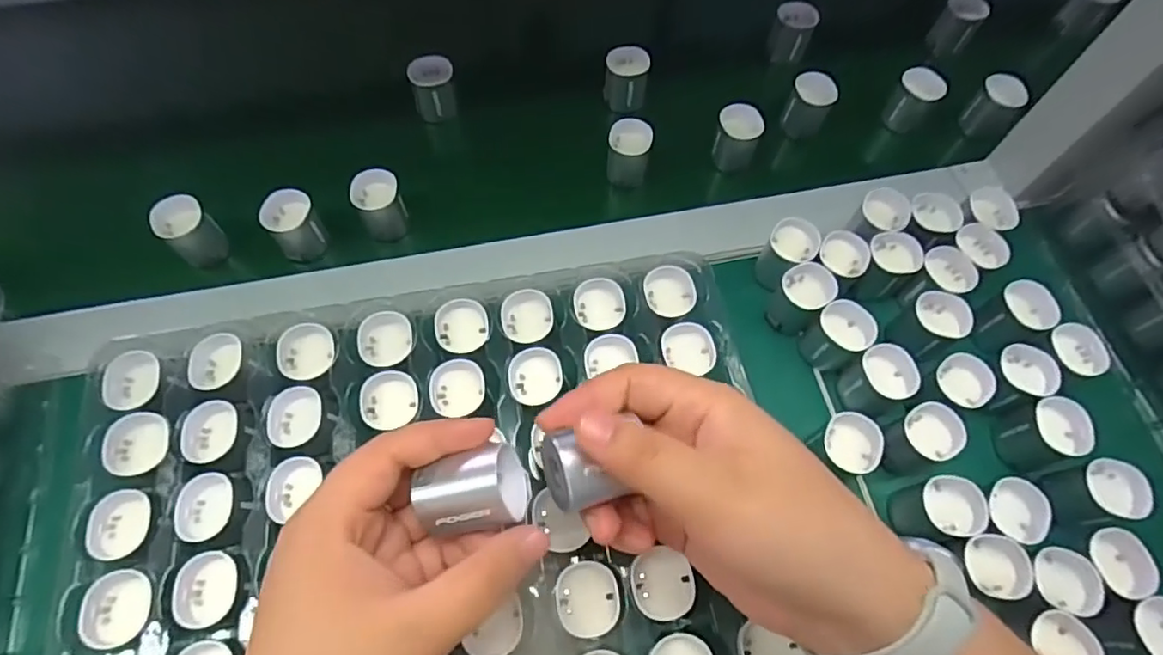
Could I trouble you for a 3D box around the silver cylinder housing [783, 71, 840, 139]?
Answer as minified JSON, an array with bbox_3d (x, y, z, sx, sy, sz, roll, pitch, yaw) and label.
[{"bbox_3d":[0.164,-0.160,0.433,0.030,0.035,0.028,1,65,-1],"label":"silver cylinder housing"}]

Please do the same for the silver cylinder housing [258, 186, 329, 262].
[{"bbox_3d":[-0.180,-0.064,0.378,0.031,0.033,0.030,1,65,-1],"label":"silver cylinder housing"}]

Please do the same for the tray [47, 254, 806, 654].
[{"bbox_3d":[-0.061,0.121,0.279,0.322,0.043,0.295,-10,65,-7],"label":"tray"}]

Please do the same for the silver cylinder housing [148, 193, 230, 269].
[{"bbox_3d":[-0.244,-0.060,0.375,0.025,0.041,0.030,42,70,16],"label":"silver cylinder housing"}]

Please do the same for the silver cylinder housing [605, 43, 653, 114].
[{"bbox_3d":[0.033,-0.182,0.441,0.031,0.034,0.030,4,65,0],"label":"silver cylinder housing"}]

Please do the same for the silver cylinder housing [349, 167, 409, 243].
[{"bbox_3d":[-0.129,-0.079,0.386,0.029,0.038,0.029,1,65,-1],"label":"silver cylinder housing"}]

